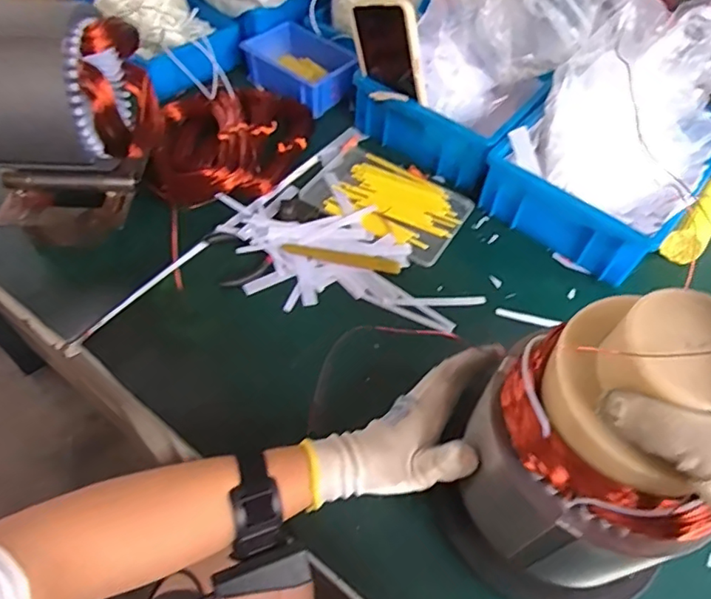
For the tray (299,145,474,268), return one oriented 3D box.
[{"bbox_3d":[0.039,-0.124,0.656,0.184,0.009,0.127,29,58,17],"label":"tray"}]

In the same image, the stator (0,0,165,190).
[{"bbox_3d":[-0.300,-0.210,0.552,0.154,0.157,0.142,2,54,-1],"label":"stator"}]

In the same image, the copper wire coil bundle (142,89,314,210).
[{"bbox_3d":[-0.145,-0.184,0.664,0.205,0.038,0.181,-11,56,-11],"label":"copper wire coil bundle"}]

